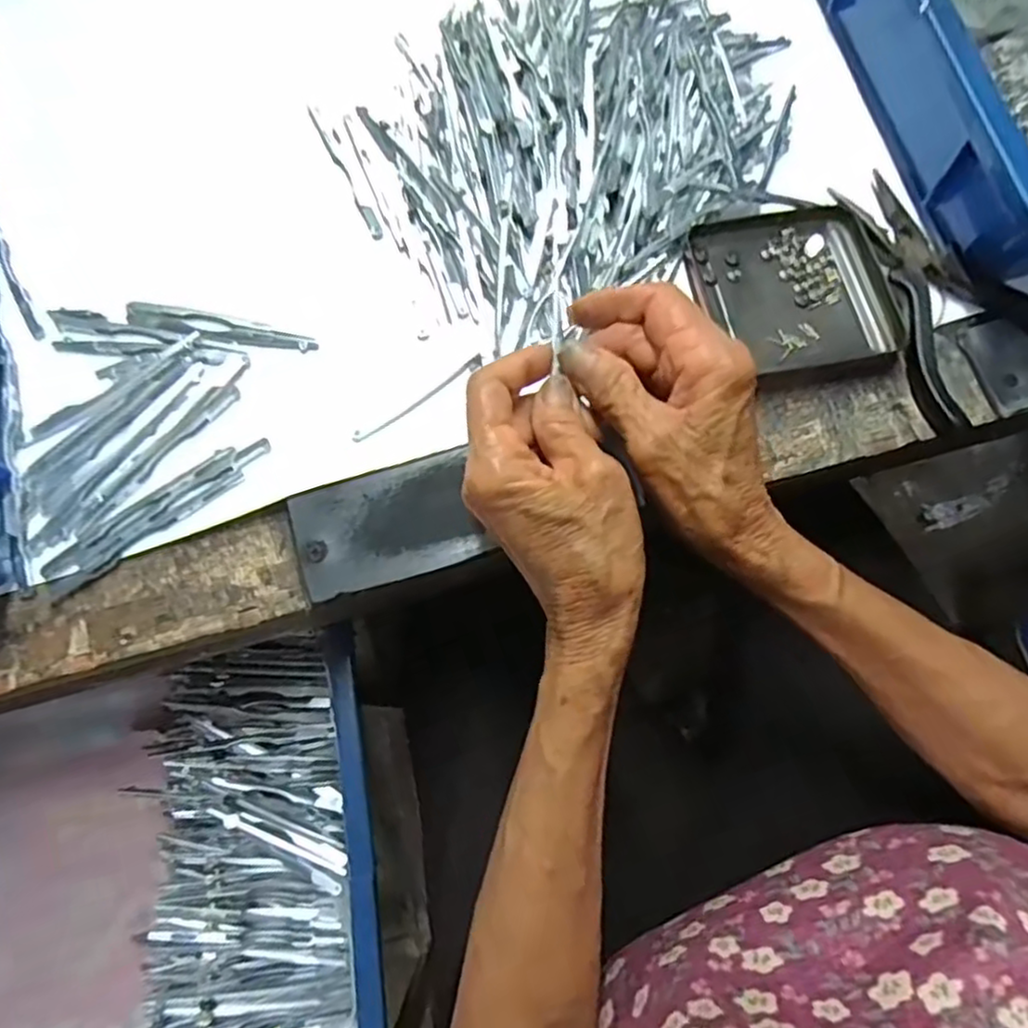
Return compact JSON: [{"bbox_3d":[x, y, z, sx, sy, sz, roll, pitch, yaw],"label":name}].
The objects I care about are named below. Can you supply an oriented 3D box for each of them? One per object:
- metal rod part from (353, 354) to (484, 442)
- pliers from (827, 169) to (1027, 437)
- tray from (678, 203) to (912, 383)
[{"bbox_3d":[-0.048,-0.059,0.347,0.077,0.004,0.007,-35,76,-12],"label":"metal rod part"},{"bbox_3d":[0.228,-0.122,0.362,0.088,0.014,0.148,-19,74,-6],"label":"pliers"},{"bbox_3d":[0.148,-0.123,0.367,0.096,0.009,0.096,-11,74,-3],"label":"tray"}]

